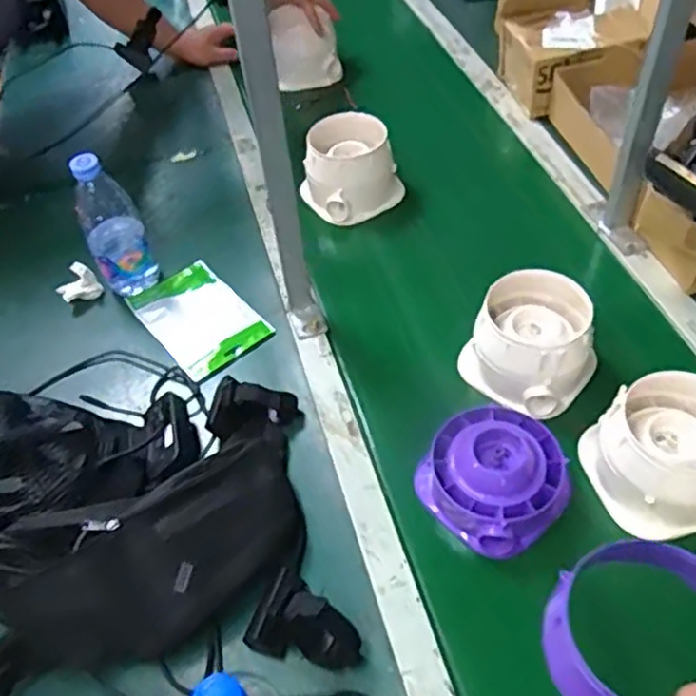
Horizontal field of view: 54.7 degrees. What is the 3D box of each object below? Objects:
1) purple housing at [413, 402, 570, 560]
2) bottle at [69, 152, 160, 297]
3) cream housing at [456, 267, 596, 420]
[{"bbox_3d":[0.151,0.130,0.687,0.127,0.073,0.131,-33,55,-21],"label":"purple housing"},{"bbox_3d":[-0.297,-0.152,0.847,0.072,0.187,0.058,-21,51,-12],"label":"bottle"},{"bbox_3d":[0.213,-0.013,0.769,0.134,0.096,0.147,23,56,23],"label":"cream housing"}]

